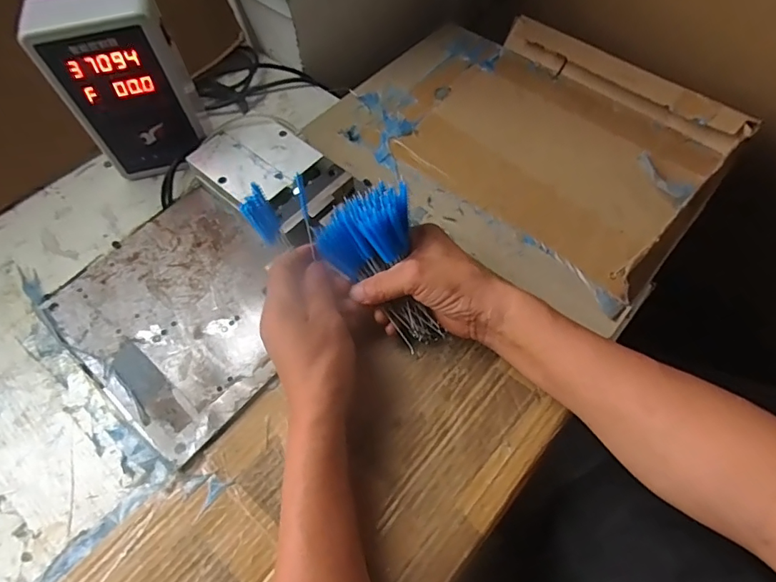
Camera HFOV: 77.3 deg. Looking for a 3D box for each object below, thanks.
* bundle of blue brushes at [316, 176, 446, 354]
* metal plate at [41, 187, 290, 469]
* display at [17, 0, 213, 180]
[{"bbox_3d":[0.000,-0.014,0.414,0.075,0.139,0.044,-29,23,-12],"label":"bundle of blue brushes"},{"bbox_3d":[-0.191,0.015,0.467,0.227,0.012,0.198,37,70,21],"label":"metal plate"},{"bbox_3d":[-0.254,-0.199,0.485,0.111,0.181,0.051,-12,61,-3],"label":"display"}]

